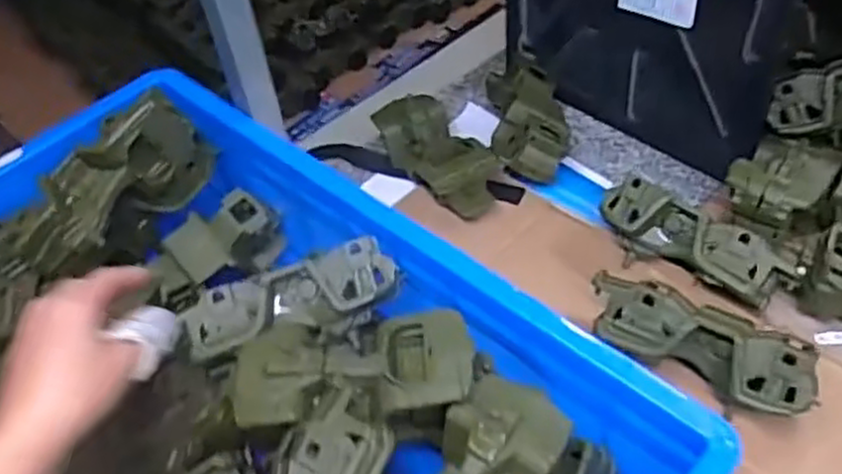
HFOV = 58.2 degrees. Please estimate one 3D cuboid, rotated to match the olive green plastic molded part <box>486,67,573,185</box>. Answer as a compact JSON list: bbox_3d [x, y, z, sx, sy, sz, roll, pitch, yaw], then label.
[{"bbox_3d":[0.122,-0.134,0.850,0.086,0.061,0.162,-2,48,5],"label":"olive green plastic molded part"}]

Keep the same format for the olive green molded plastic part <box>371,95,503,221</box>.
[{"bbox_3d":[0.020,-0.096,0.840,0.088,0.052,0.171,-25,50,-15],"label":"olive green molded plastic part"}]

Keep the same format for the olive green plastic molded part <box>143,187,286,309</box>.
[{"bbox_3d":[-0.197,0.013,0.727,0.072,0.054,0.125,28,57,28],"label":"olive green plastic molded part"}]

